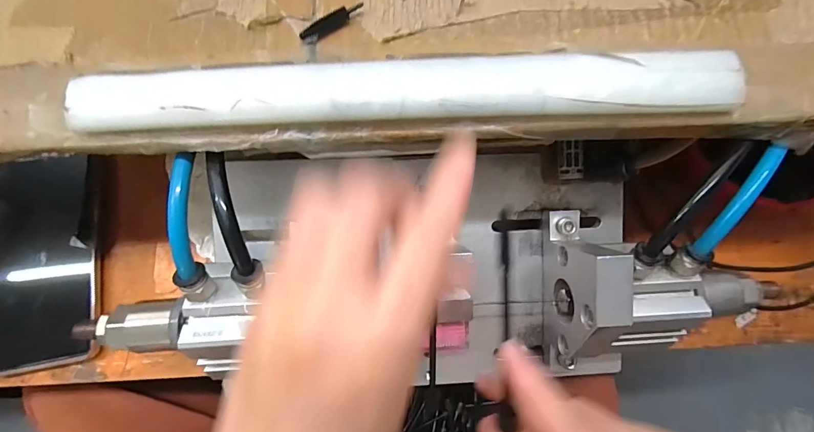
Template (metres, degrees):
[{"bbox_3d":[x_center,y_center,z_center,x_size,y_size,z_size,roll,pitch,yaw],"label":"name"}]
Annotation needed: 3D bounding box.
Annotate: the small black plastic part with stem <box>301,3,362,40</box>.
[{"bbox_3d":[-0.036,-0.093,0.181,0.033,0.006,0.006,-27,76,-9],"label":"small black plastic part with stem"}]

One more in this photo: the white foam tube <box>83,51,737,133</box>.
[{"bbox_3d":[0.000,-0.056,0.167,0.287,0.014,0.028,-2,76,-1],"label":"white foam tube"}]

